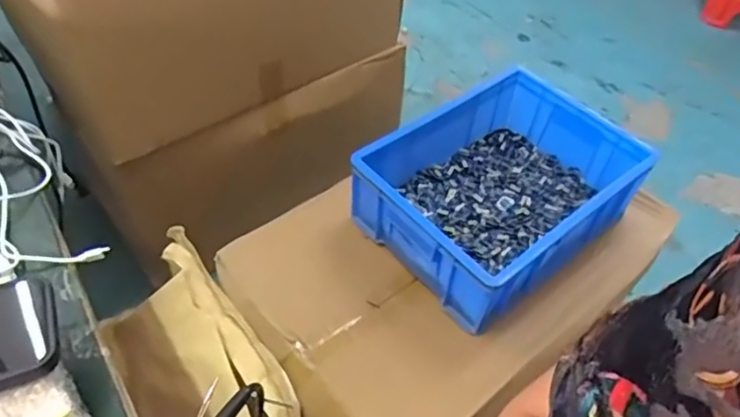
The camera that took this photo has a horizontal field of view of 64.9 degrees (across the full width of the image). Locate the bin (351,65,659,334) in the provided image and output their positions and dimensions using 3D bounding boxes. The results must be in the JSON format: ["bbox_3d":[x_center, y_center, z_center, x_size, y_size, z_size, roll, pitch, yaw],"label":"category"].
[{"bbox_3d":[0.196,-0.031,0.952,0.392,0.138,0.297,-30,56,-28],"label":"bin"}]

